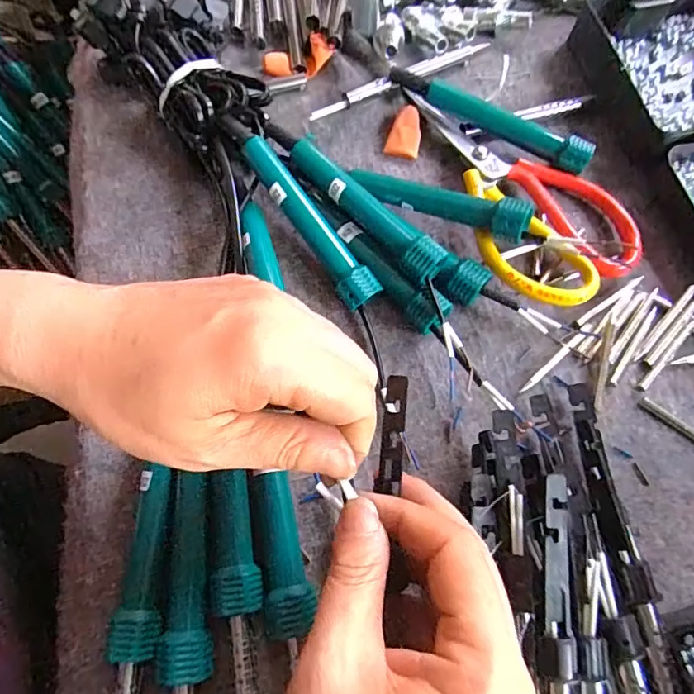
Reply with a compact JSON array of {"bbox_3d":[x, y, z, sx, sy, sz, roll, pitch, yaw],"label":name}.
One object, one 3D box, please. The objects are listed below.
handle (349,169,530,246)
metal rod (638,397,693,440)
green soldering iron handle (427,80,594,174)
[{"bbox_3d":[0.056,-0.091,0.317,0.115,0.021,0.018,23,70,25],"label":"handle"},{"bbox_3d":[0.197,0.049,0.288,0.062,0.004,0.008,37,74,13],"label":"metal rod"},{"bbox_3d":[0.112,-0.153,0.351,0.116,0.022,0.019,31,72,11],"label":"green soldering iron handle"}]

